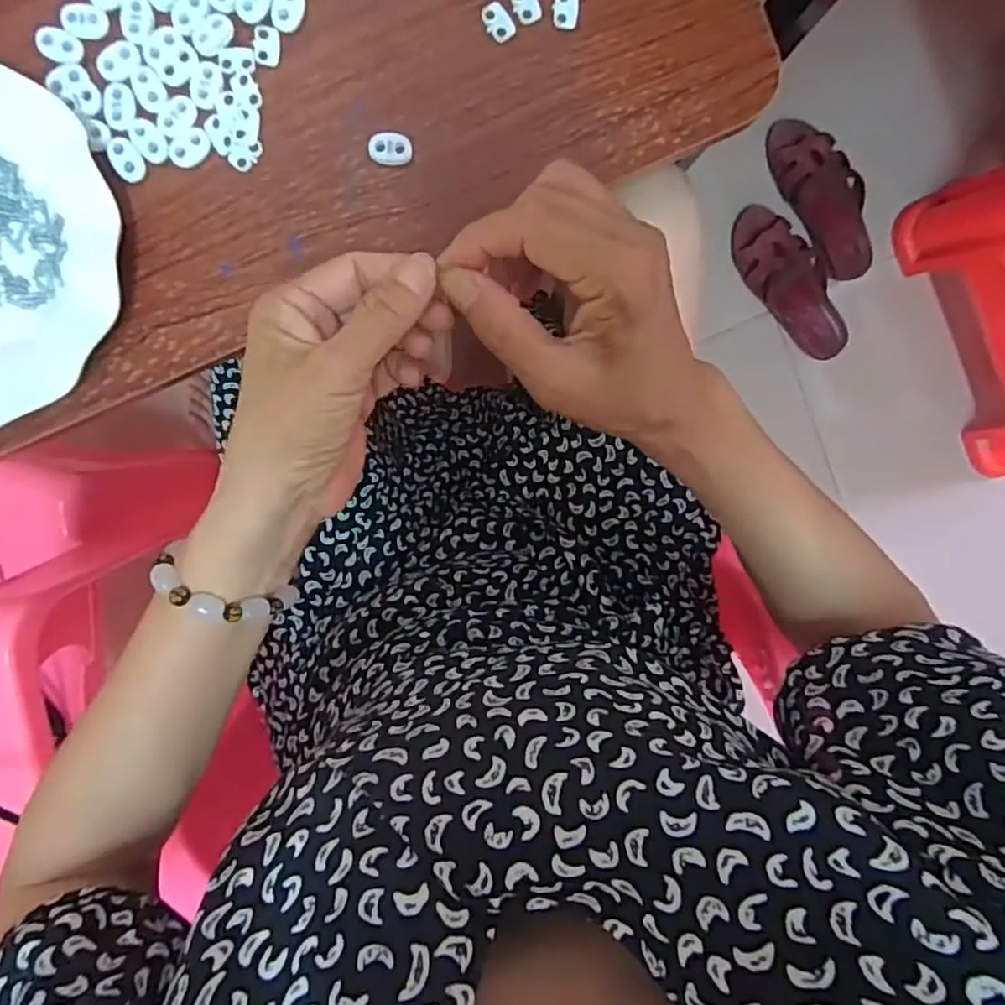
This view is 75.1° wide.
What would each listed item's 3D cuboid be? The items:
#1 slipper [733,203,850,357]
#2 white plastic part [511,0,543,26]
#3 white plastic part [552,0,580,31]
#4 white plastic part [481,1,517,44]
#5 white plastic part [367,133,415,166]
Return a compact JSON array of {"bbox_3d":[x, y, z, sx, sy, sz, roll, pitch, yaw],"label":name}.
[{"bbox_3d":[0.384,-0.291,0.863,0.086,0.045,0.220,-41,99,3],"label":"slipper"},{"bbox_3d":[0.012,-0.265,0.347,0.013,0.004,0.020,-23,99,0],"label":"white plastic part"},{"bbox_3d":[0.034,-0.263,0.346,0.014,0.004,0.019,2,98,-4],"label":"white plastic part"},{"bbox_3d":[-0.002,-0.255,0.348,0.012,0.004,0.020,-40,99,3],"label":"white plastic part"},{"bbox_3d":[-0.060,-0.190,0.352,0.023,0.005,0.016,3,108,-9],"label":"white plastic part"}]

